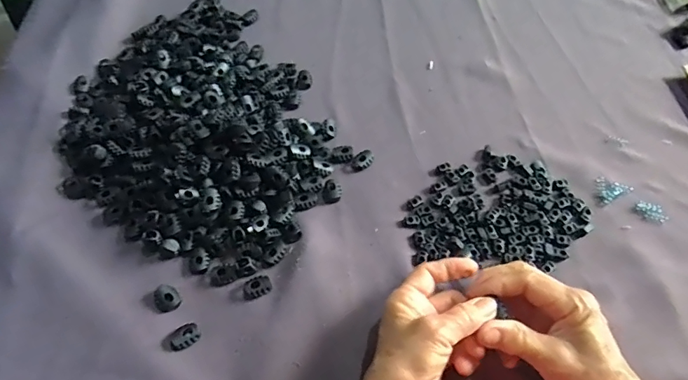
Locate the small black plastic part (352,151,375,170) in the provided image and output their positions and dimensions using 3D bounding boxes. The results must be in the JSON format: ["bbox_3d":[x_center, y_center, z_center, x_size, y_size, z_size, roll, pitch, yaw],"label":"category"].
[{"bbox_3d":[0.020,-0.030,0.442,0.021,0.008,0.017,-41,79,-13],"label":"small black plastic part"}]

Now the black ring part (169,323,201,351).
[{"bbox_3d":[-0.126,0.116,0.350,0.023,0.005,0.017,-29,64,-17],"label":"black ring part"}]

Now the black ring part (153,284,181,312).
[{"bbox_3d":[-0.146,0.088,0.363,0.018,0.007,0.023,-28,64,-17],"label":"black ring part"}]

